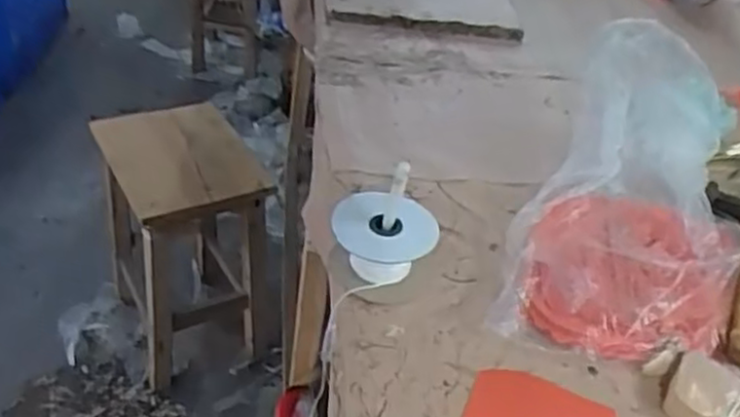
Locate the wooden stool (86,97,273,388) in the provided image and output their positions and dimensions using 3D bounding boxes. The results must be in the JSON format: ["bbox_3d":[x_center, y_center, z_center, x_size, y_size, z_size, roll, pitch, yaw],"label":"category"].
[{"bbox_3d":[-0.356,0.060,1.408,0.242,0.430,0.308,-14,42,-27],"label":"wooden stool"}]

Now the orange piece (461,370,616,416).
[{"bbox_3d":[0.127,0.152,0.566,0.114,0.007,0.064,3,37,-2],"label":"orange piece"}]

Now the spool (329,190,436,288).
[{"bbox_3d":[0.011,0.031,0.648,0.091,0.058,0.076,14,38,8],"label":"spool"}]

